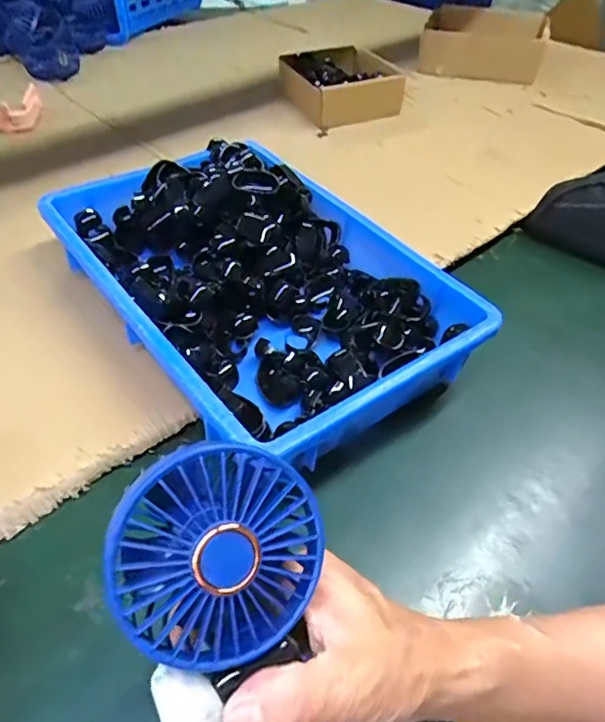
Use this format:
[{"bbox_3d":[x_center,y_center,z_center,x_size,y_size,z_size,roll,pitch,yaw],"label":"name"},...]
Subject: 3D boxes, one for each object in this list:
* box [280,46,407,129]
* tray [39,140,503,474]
[{"bbox_3d":[0.059,-0.420,0.831,0.152,0.060,0.171,-11,48,-17],"label":"box"},{"bbox_3d":[-0.046,-0.069,0.493,0.243,0.097,0.362,-27,54,-29],"label":"tray"}]

